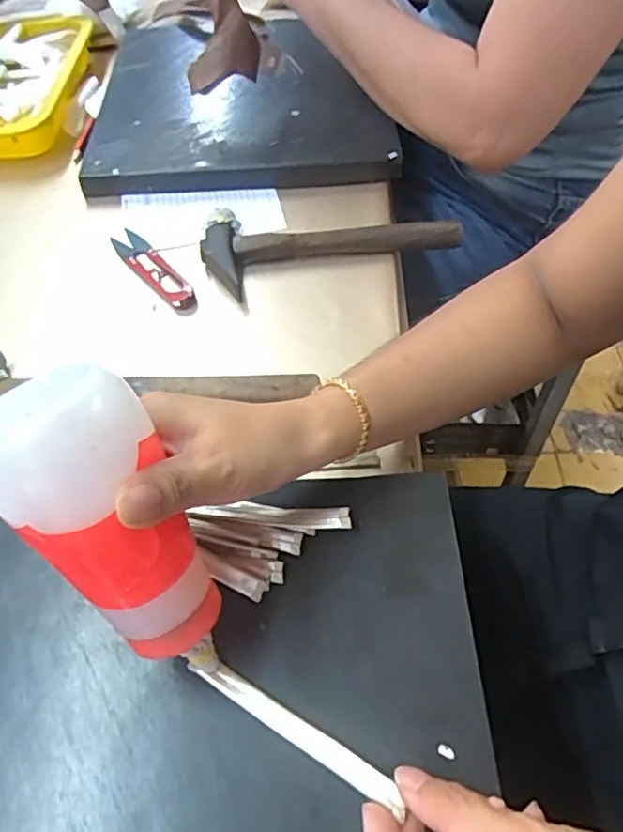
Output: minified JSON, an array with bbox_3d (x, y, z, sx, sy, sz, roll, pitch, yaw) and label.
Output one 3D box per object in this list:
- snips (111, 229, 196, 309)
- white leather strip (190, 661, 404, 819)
[{"bbox_3d":[-0.133,-0.124,0.515,0.026,0.019,0.112,-34,59,-20],"label":"snips"},{"bbox_3d":[-0.009,0.145,0.286,0.112,0.011,0.012,20,56,29],"label":"white leather strip"}]

